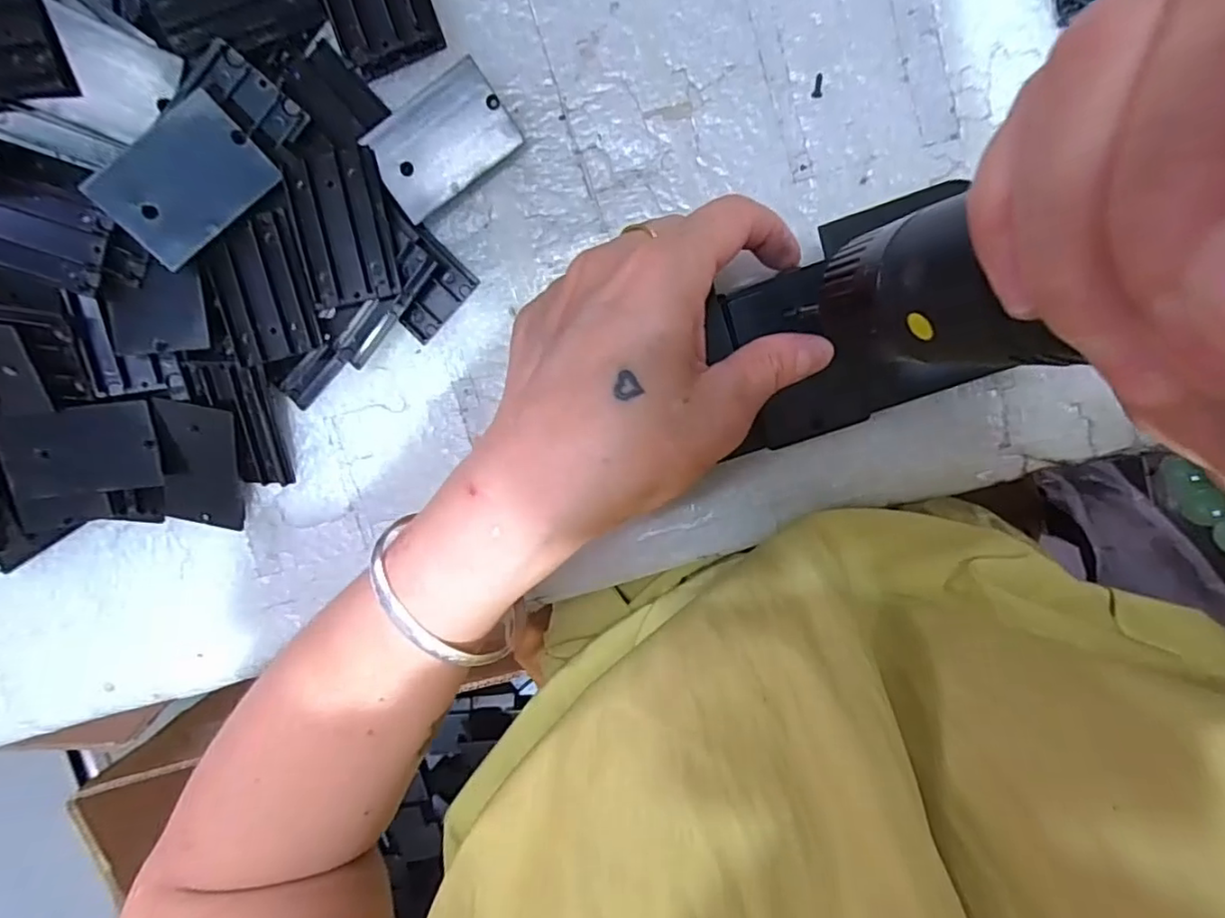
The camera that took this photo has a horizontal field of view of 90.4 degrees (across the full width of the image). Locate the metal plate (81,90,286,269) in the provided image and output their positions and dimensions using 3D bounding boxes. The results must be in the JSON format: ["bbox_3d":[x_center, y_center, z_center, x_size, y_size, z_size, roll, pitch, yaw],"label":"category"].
[{"bbox_3d":[-0.154,-0.100,0.221,0.055,0.005,0.035,-42,121,-3],"label":"metal plate"}]

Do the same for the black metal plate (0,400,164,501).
[{"bbox_3d":[-0.221,-0.002,0.253,0.062,0.007,0.037,-8,112,-9],"label":"black metal plate"}]

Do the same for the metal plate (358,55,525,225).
[{"bbox_3d":[-0.066,-0.124,0.238,0.053,0.013,0.037,-34,94,8],"label":"metal plate"}]

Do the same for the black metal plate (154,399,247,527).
[{"bbox_3d":[-0.177,0.003,0.261,0.034,0.005,0.055,9,113,-1],"label":"black metal plate"}]

